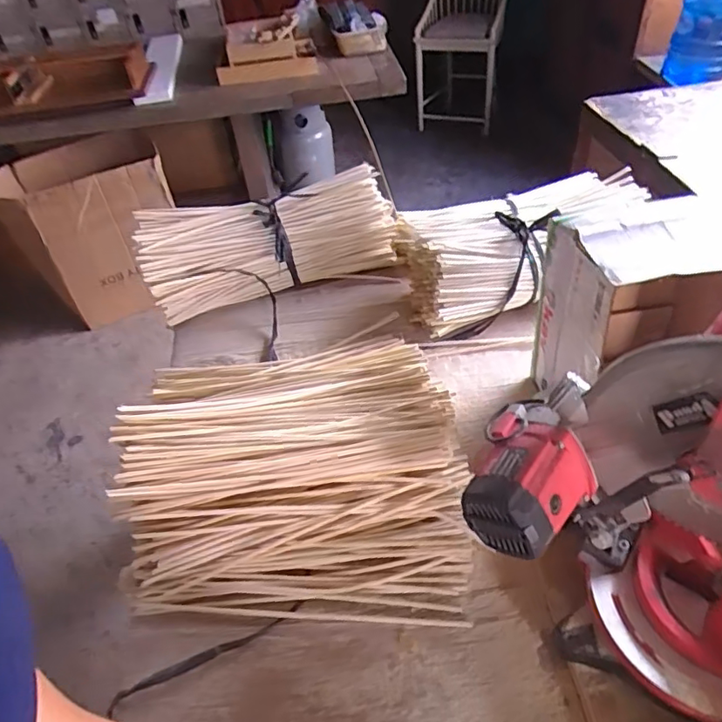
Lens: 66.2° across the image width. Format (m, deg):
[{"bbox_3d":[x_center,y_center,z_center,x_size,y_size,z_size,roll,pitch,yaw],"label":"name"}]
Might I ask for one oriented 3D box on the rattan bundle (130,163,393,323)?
[{"bbox_3d":[-0.199,-0.252,1.210,0.527,0.170,0.170,-17,45,-11],"label":"rattan bundle"}]

